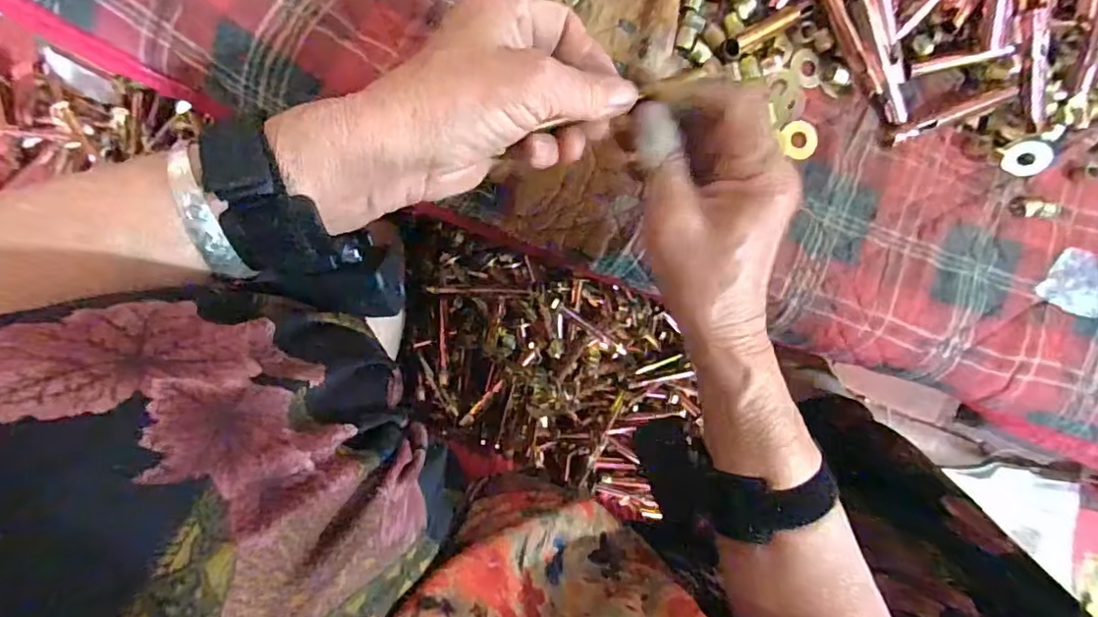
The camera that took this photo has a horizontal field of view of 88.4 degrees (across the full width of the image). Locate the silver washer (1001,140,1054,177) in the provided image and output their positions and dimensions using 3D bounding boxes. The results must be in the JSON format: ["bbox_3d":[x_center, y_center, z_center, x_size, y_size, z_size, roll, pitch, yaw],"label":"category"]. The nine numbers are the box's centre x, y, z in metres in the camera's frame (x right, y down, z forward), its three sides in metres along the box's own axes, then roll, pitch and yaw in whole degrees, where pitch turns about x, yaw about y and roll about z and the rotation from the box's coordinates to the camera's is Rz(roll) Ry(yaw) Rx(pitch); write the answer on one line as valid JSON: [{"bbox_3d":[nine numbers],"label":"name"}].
[{"bbox_3d":[0.317,-0.099,0.376,0.027,0.005,0.023,11,127,24],"label":"silver washer"}]

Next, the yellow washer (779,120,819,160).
[{"bbox_3d":[0.163,-0.110,0.364,0.022,0.004,0.024,11,94,-9],"label":"yellow washer"}]

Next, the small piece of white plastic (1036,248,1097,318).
[{"bbox_3d":[0.373,-0.016,0.397,0.048,0.005,0.043,35,90,-10],"label":"small piece of white plastic"}]

